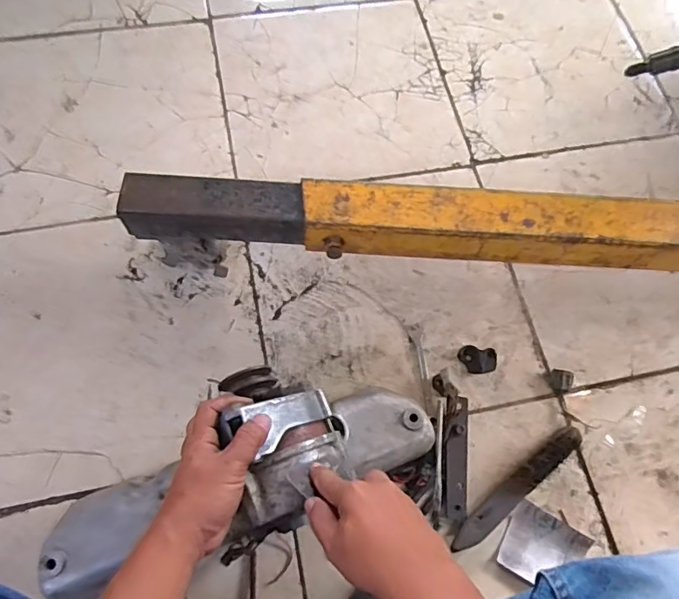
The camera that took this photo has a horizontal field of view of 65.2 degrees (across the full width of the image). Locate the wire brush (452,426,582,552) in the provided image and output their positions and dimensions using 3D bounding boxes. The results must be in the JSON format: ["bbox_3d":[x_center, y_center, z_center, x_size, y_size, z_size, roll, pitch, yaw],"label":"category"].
[{"bbox_3d":[0.234,0.247,0.697,0.221,0.038,0.033,-39,76,-15],"label":"wire brush"}]

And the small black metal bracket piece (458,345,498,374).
[{"bbox_3d":[0.203,0.087,0.777,0.057,0.011,0.040,15,70,3],"label":"small black metal bracket piece"}]

